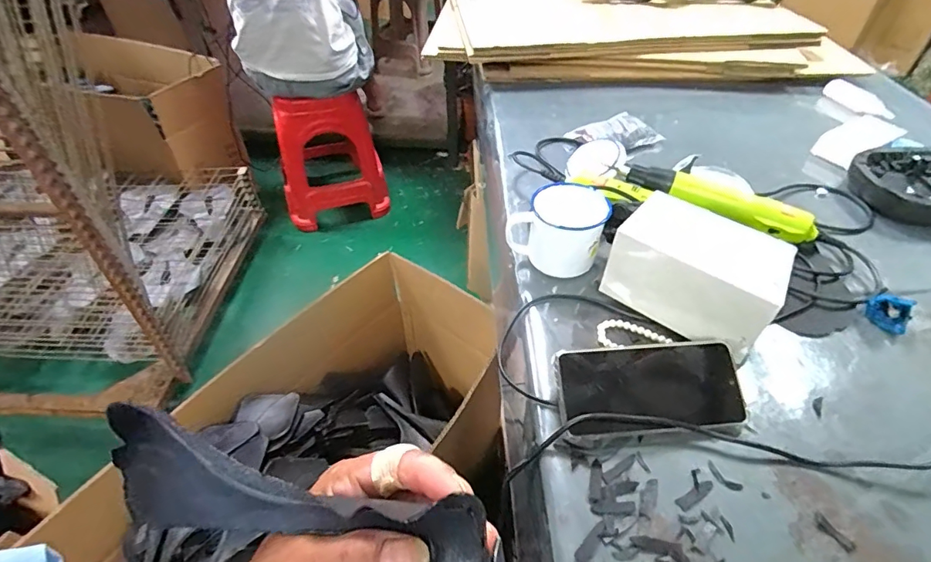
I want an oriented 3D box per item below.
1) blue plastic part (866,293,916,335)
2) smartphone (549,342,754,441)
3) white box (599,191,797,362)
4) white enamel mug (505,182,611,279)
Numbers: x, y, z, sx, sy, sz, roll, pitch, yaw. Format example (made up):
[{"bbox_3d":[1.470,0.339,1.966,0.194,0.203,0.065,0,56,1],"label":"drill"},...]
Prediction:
[{"bbox_3d":[0.449,0.034,0.507,0.039,0.031,0.024,30,53,26],"label":"blue plastic part"},{"bbox_3d":[0.168,0.102,0.435,0.160,0.010,0.073,-7,76,-3],"label":"smartphone"},{"bbox_3d":[0.240,-0.009,0.503,0.160,0.097,0.095,34,55,28],"label":"white box"},{"bbox_3d":[0.111,-0.060,0.563,0.106,0.085,0.077,26,51,23],"label":"white enamel mug"}]

